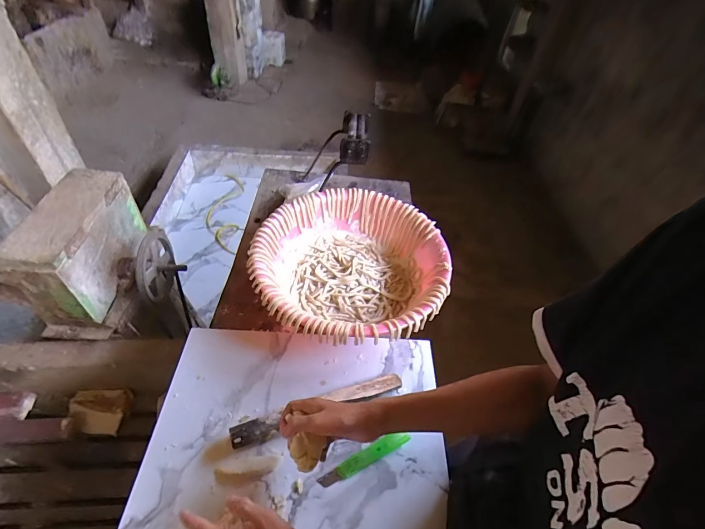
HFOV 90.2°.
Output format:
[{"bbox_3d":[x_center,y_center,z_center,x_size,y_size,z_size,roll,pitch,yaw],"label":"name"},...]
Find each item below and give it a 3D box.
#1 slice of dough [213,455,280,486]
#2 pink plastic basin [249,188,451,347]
[{"bbox_3d":[-0.168,0.326,0.556,0.096,0.014,0.032,-14,49,-11],"label":"slice of dough"},{"bbox_3d":[0.004,-0.006,0.788,0.399,0.116,0.402,0,47,1],"label":"pink plastic basin"}]

